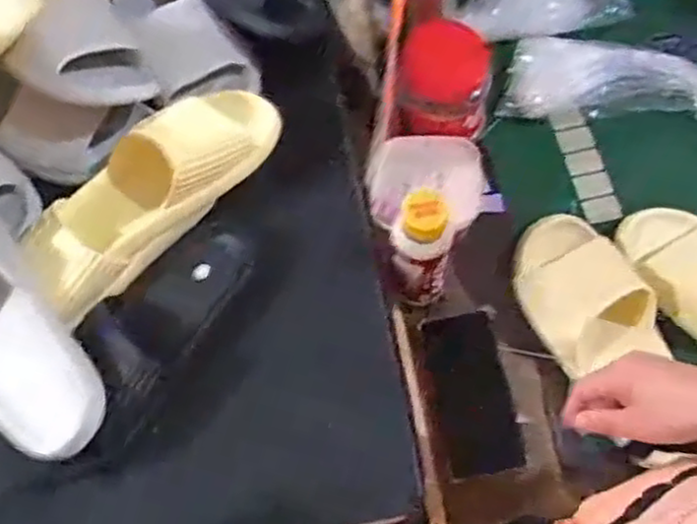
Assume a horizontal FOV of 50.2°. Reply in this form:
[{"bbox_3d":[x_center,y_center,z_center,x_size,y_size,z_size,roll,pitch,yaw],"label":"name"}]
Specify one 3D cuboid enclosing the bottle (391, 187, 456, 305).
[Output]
[{"bbox_3d":[0.069,-0.011,0.715,0.055,0.160,0.050,3,67,5],"label":"bottle"}]

